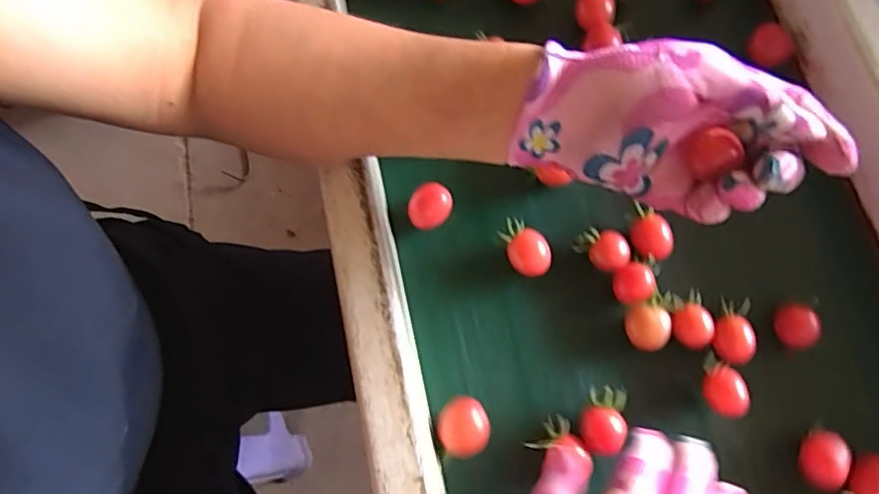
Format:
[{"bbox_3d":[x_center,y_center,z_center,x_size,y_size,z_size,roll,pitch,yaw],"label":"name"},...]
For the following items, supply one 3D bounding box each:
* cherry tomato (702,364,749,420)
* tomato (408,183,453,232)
[{"bbox_3d":[0.167,0.086,0.342,0.021,0.022,0.027,-38,76,-9],"label":"cherry tomato"},{"bbox_3d":[-0.007,-0.027,0.394,0.030,0.024,0.026,-17,73,-3],"label":"tomato"}]

